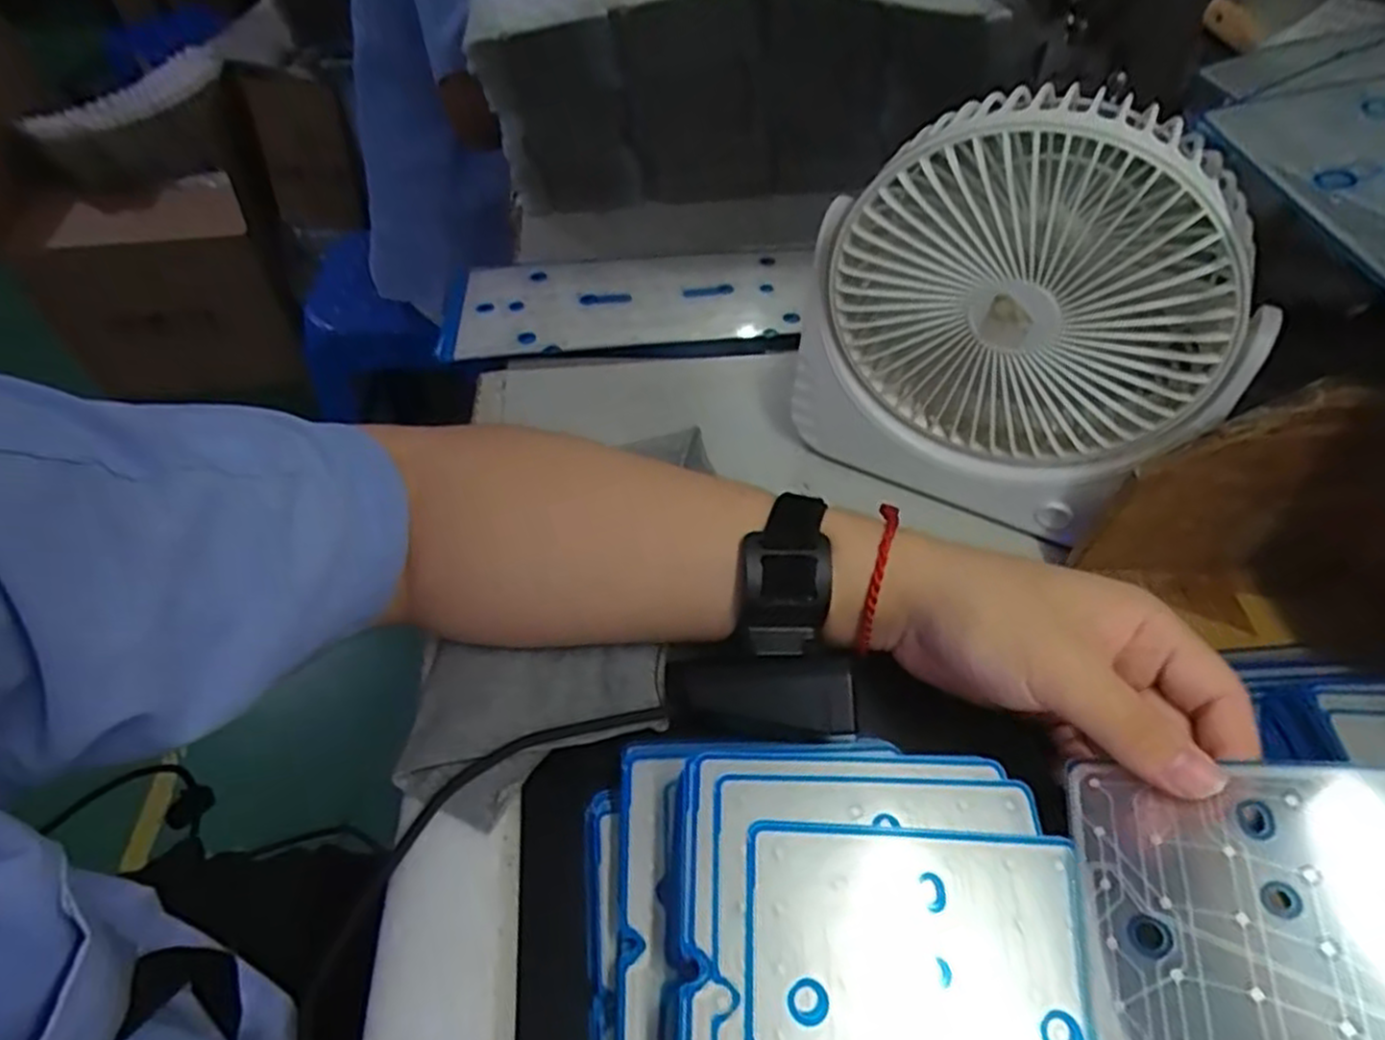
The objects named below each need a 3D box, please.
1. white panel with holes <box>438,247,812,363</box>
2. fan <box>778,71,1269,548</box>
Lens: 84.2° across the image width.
[{"bbox_3d":[-0.043,-0.156,0.541,0.256,0.006,0.122,-4,51,-2],"label":"white panel with holes"},{"bbox_3d":[0.150,-0.091,0.360,0.185,0.199,0.077,30,58,23],"label":"fan"}]

